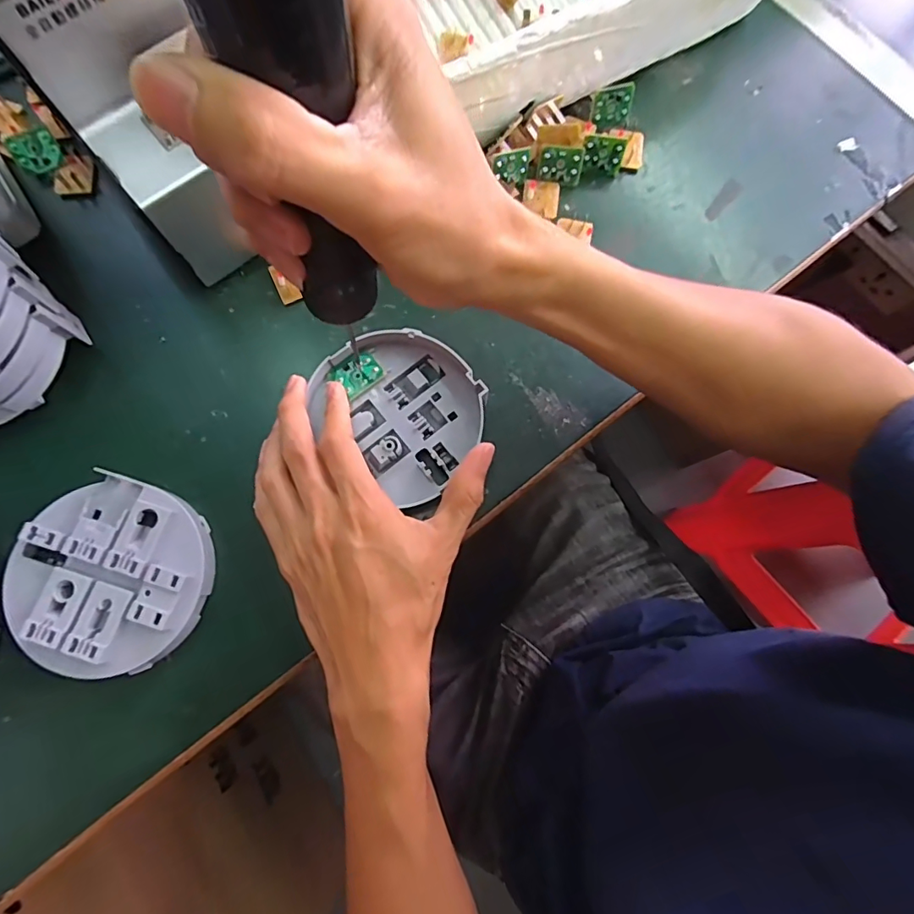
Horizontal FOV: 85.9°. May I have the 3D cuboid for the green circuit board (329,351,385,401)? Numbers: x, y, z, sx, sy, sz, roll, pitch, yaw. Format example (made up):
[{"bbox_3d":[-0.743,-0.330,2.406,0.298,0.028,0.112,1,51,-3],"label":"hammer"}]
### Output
[{"bbox_3d":[-0.060,-0.050,0.298,0.028,0.004,0.022,-35,80,-9],"label":"green circuit board"}]

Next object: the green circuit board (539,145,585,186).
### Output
[{"bbox_3d":[0.073,-0.204,0.343,0.030,0.023,0.006,1,41,0],"label":"green circuit board"}]

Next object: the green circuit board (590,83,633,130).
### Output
[{"bbox_3d":[0.111,-0.250,0.353,0.029,0.025,0.004,-15,54,3],"label":"green circuit board"}]

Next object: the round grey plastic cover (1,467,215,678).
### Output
[{"bbox_3d":[-0.188,0.064,0.271,0.098,0.024,0.097,0,77,-2],"label":"round grey plastic cover"}]

